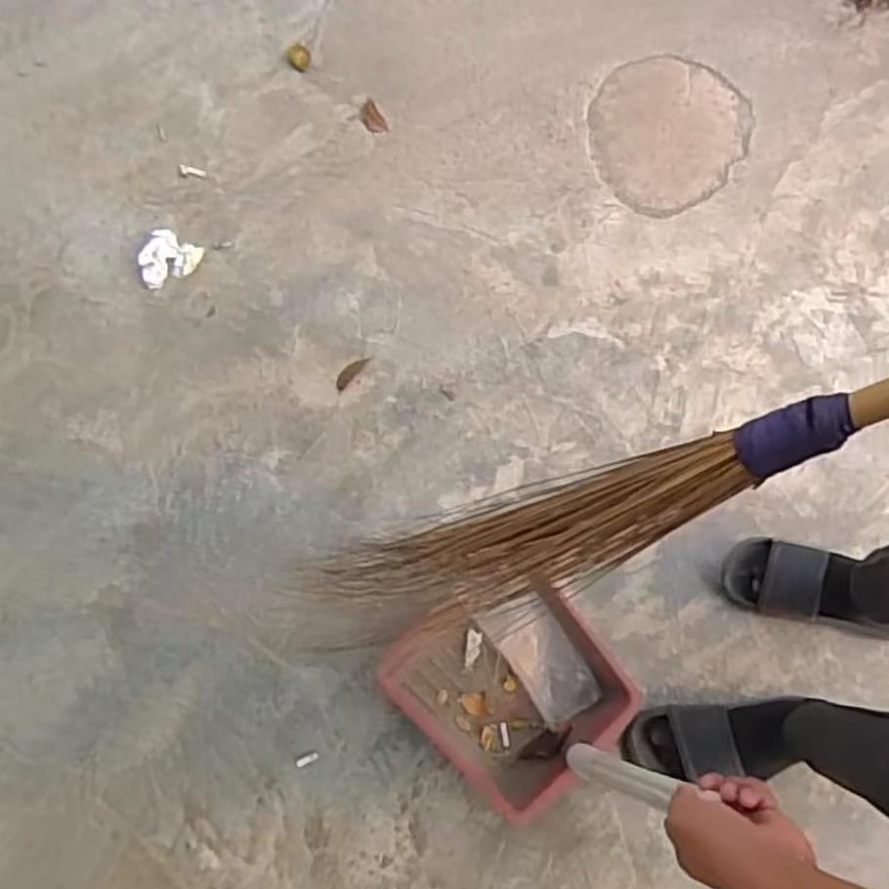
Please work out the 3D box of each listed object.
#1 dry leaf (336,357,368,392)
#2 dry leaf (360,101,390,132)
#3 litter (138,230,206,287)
[{"bbox_3d":[-0.152,-0.117,1.234,0.023,0.004,0.071,39,77,13],"label":"dry leaf"},{"bbox_3d":[-0.132,-0.598,1.401,0.036,0.006,0.075,-26,73,-7],"label":"dry leaf"},{"bbox_3d":[-0.469,-0.310,1.294,0.092,0.023,0.099,0,72,1],"label":"litter"}]

